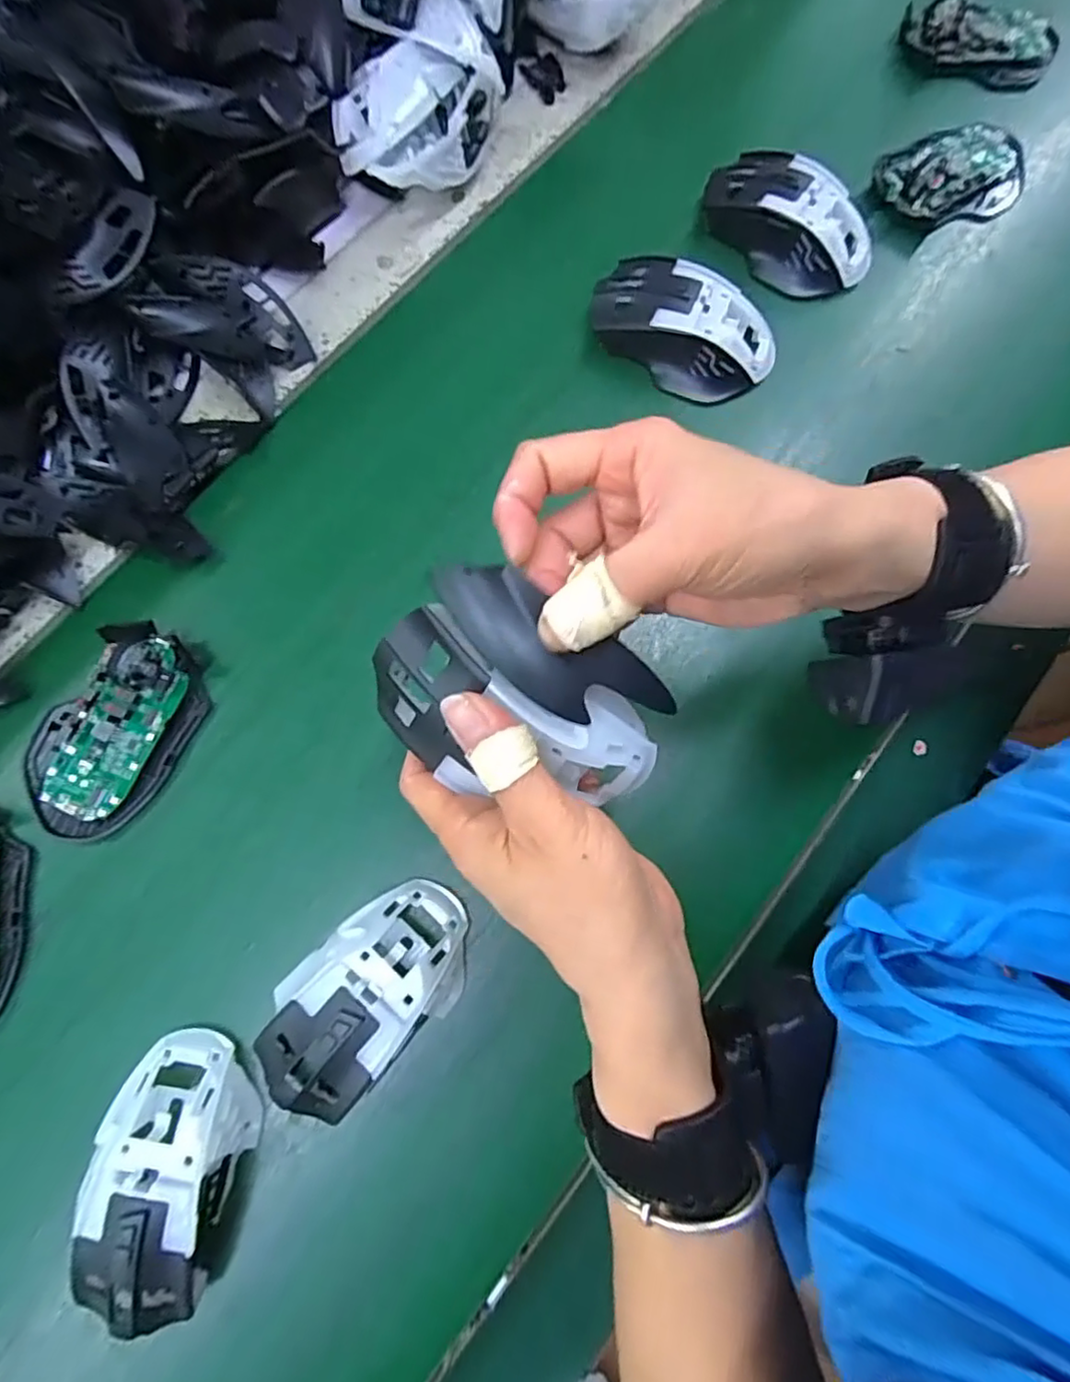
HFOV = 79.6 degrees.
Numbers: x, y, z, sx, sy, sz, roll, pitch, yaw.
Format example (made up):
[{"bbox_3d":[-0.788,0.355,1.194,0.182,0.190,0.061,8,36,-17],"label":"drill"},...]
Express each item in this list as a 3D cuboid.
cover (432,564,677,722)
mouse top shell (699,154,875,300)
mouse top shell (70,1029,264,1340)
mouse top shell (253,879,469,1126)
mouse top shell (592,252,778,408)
[{"bbox_3d":[0.006,-0.012,0.225,0.094,0.016,0.032,30,78,-11],"label":"cover"},{"bbox_3d":[0.163,-0.303,0.414,0.113,0.036,0.062,39,82,7],"label":"mouse top shell"},{"bbox_3d":[-0.168,0.221,0.291,0.061,0.041,0.112,12,80,3],"label":"mouse top shell"},{"bbox_3d":[-0.080,0.146,0.309,0.114,0.041,0.063,-42,82,-6],"label":"mouse top shell"},{"bbox_3d":[0.090,-0.223,0.393,0.113,0.034,0.062,26,81,5],"label":"mouse top shell"}]

